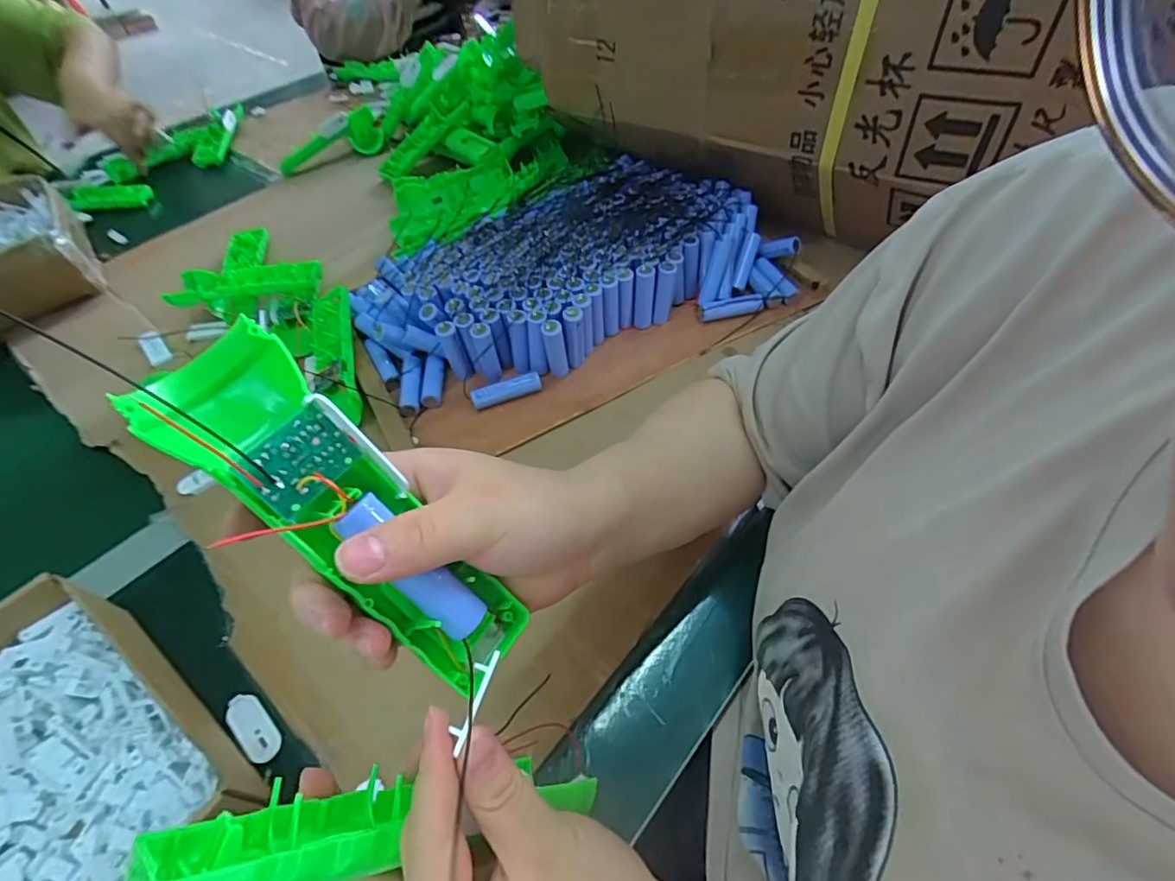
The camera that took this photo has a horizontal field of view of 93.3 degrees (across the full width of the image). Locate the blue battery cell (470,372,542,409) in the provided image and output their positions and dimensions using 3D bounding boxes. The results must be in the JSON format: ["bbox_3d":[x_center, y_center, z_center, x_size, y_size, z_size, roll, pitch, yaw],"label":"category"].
[{"bbox_3d":[-0.075,-0.047,0.514,0.065,0.018,0.015,-18,53,-11],"label":"blue battery cell"}]

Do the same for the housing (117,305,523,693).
[{"bbox_3d":[-0.088,0.031,0.210,0.166,0.028,0.047,50,59,-15],"label":"housing"}]

